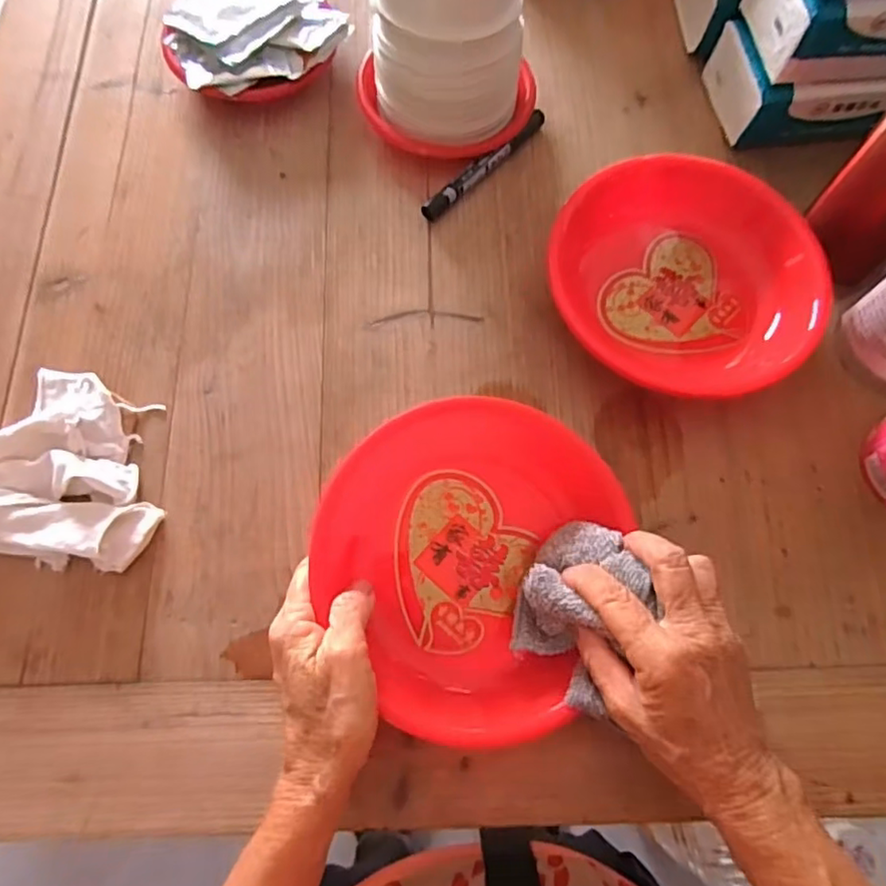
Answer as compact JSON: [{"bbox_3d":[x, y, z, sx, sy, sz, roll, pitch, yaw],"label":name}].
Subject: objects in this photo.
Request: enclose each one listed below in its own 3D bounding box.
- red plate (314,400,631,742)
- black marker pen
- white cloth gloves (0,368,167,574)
[{"bbox_3d":[0.013,0.068,0.370,0.165,0.061,0.188,23,73,7],"label":"red plate"},{"bbox_3d":[0.036,-0.223,0.500,0.014,0.016,0.138,44,76,13],"label":"black marker pen"},{"bbox_3d":[-0.261,0.011,0.408,0.163,0.036,0.128,15,72,4],"label":"white cloth gloves"}]

